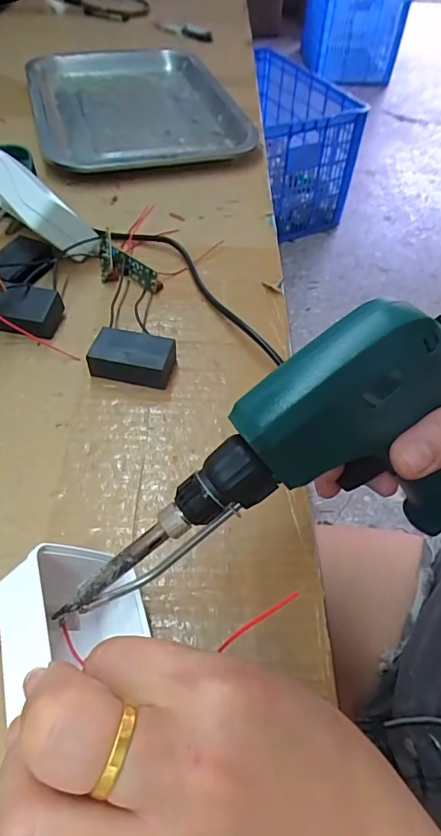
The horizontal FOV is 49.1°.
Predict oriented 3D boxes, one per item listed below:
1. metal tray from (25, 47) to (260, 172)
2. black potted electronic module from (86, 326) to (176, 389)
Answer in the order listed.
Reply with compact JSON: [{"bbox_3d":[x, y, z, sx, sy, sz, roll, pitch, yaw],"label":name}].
[{"bbox_3d":[-0.097,-0.351,0.529,0.204,0.018,0.317,-11,53,-11],"label":"metal tray"},{"bbox_3d":[-0.054,-0.038,0.300,0.049,0.017,0.029,11,52,6],"label":"black potted electronic module"}]

